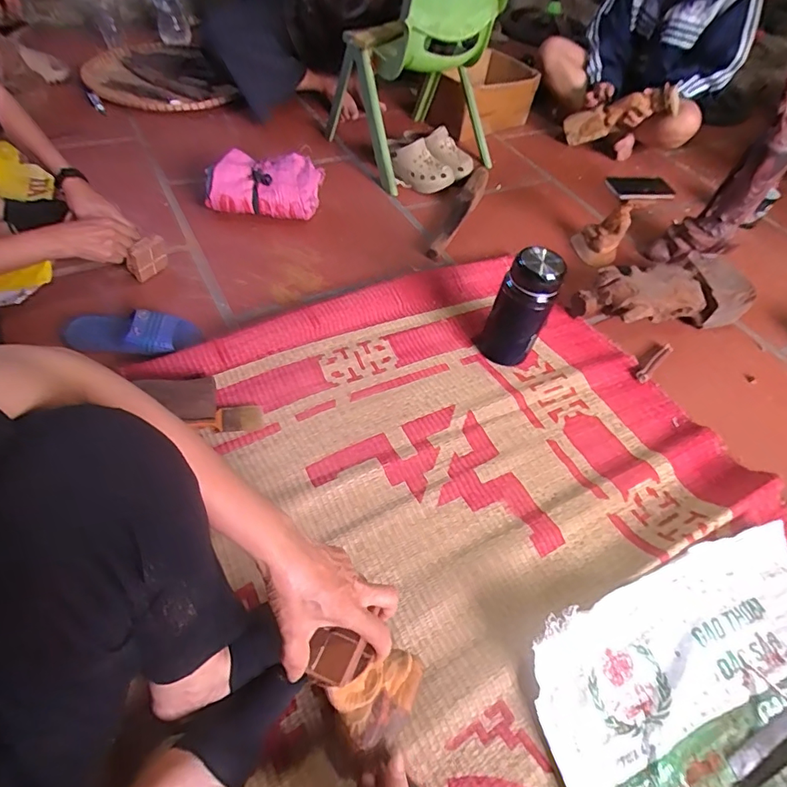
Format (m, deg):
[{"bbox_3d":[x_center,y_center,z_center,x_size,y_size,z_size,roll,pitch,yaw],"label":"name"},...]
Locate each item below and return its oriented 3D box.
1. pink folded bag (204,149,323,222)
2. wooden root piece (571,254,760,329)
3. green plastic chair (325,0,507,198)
[{"bbox_3d":[-0.290,-0.470,1.057,0.259,0.111,0.092,-4,53,-10],"label":"pink folded bag"},{"bbox_3d":[0.568,-0.205,1.010,0.350,0.093,0.174,-12,55,-16],"label":"wooden root piece"},{"bbox_3d":[0.079,-0.863,1.204,0.403,0.486,0.332,-24,59,-23],"label":"green plastic chair"}]

